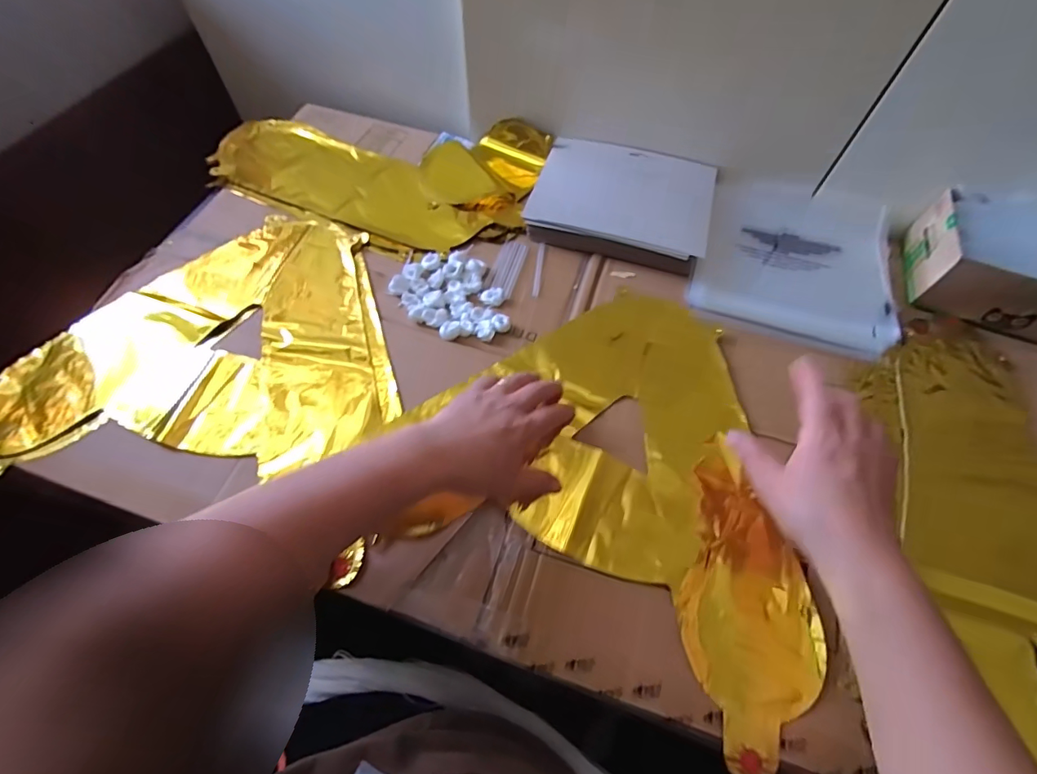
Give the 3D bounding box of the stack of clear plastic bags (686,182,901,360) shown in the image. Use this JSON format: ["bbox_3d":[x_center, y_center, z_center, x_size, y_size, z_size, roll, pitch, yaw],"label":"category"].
[{"bbox_3d":[0.323,-0.151,0.542,0.209,0.025,0.224,20,63,9],"label":"stack of clear plastic bags"}]

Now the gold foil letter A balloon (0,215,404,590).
[{"bbox_3d":[-0.276,-0.045,0.464,0.375,0.011,0.334,14,63,6],"label":"gold foil letter A balloon"}]

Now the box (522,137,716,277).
[{"bbox_3d":[0.125,-0.226,0.554,0.199,0.023,0.167,16,63,7],"label":"box"}]

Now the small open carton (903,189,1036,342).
[{"bbox_3d":[0.540,-0.129,0.501,0.183,0.067,0.138,20,63,9],"label":"small open carton"}]

